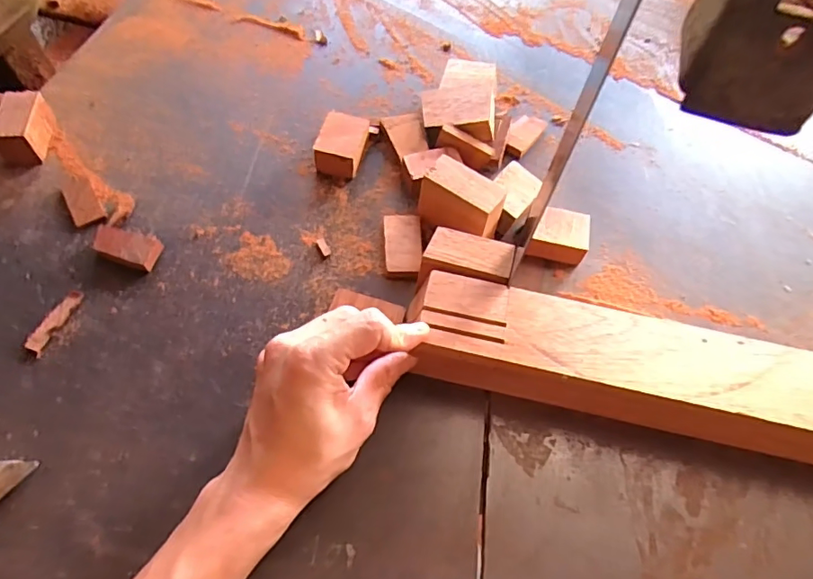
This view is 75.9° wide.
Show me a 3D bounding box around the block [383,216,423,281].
[{"bbox_3d":[-0.003,-0.034,0.421,0.030,0.009,0.059,1,60,-3],"label":"block"}]

